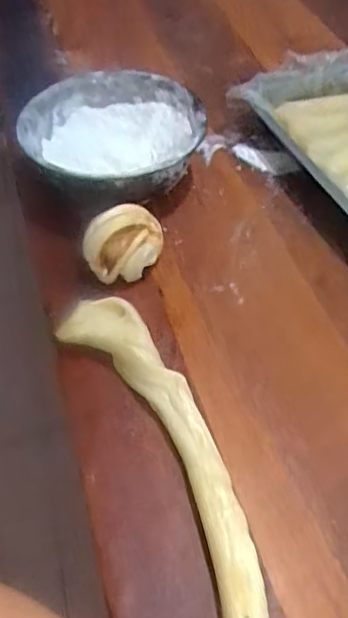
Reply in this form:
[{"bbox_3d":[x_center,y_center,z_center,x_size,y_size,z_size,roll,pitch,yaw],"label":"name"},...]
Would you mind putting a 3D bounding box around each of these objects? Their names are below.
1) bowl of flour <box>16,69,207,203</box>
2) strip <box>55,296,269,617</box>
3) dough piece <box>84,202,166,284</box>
[{"bbox_3d":[-0.083,-0.230,0.813,0.244,0.106,0.239,-9,50,-6],"label":"bowl of flour"},{"bbox_3d":[0.005,0.135,0.497,0.083,0.028,0.410,-22,53,-16],"label":"strip"},{"bbox_3d":[-0.057,-0.072,0.658,0.085,0.048,0.073,1,50,3],"label":"dough piece"}]

